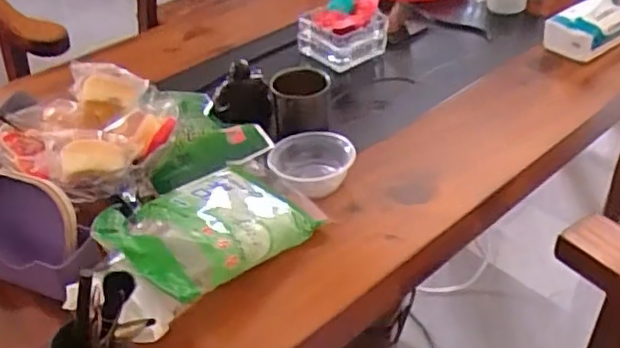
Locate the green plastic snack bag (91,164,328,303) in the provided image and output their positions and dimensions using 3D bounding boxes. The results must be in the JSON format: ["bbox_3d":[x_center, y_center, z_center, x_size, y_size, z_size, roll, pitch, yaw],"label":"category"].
[{"bbox_3d":[-0.109,0.060,0.741,0.169,0.089,0.240,20,45,25],"label":"green plastic snack bag"}]

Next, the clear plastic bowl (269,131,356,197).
[{"bbox_3d":[0.002,-0.011,0.865,0.117,0.051,0.096,1,40,4],"label":"clear plastic bowl"}]

